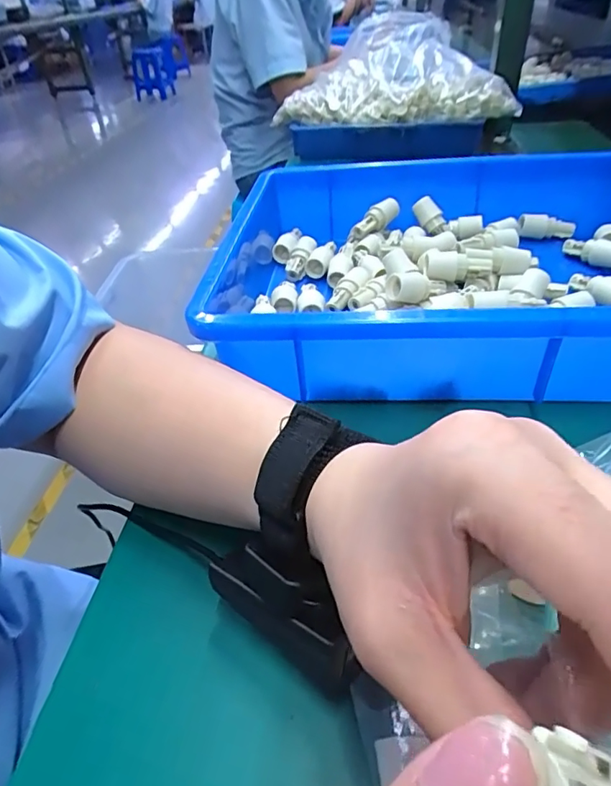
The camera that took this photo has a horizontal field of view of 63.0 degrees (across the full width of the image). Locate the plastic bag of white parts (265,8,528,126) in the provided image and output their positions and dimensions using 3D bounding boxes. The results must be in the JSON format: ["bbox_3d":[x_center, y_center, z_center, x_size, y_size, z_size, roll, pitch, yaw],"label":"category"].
[{"bbox_3d":[0.175,-0.565,0.859,0.366,0.115,0.341,10,42,16],"label":"plastic bag of white parts"}]

